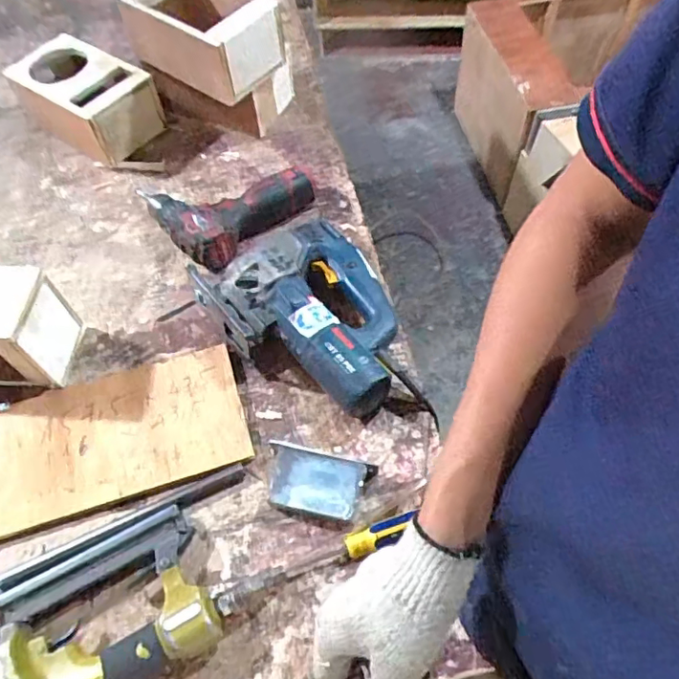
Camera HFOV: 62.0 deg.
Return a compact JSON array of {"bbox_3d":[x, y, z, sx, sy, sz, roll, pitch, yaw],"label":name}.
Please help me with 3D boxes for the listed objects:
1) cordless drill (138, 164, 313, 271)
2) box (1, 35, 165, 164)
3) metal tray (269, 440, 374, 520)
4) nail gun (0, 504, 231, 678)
[{"bbox_3d":[-0.162,-0.201,0.764,0.189,0.048,0.186,-41,66,-20],"label":"cordless drill"},{"bbox_3d":[-0.385,-0.361,0.861,0.214,0.096,0.137,35,67,21],"label":"box"},{"bbox_3d":[-0.026,0.147,0.580,0.106,0.032,0.061,10,60,9],"label":"metal tray"},{"bbox_3d":[-0.217,0.249,0.504,0.199,0.054,0.155,-30,62,-15],"label":"nail gun"}]

